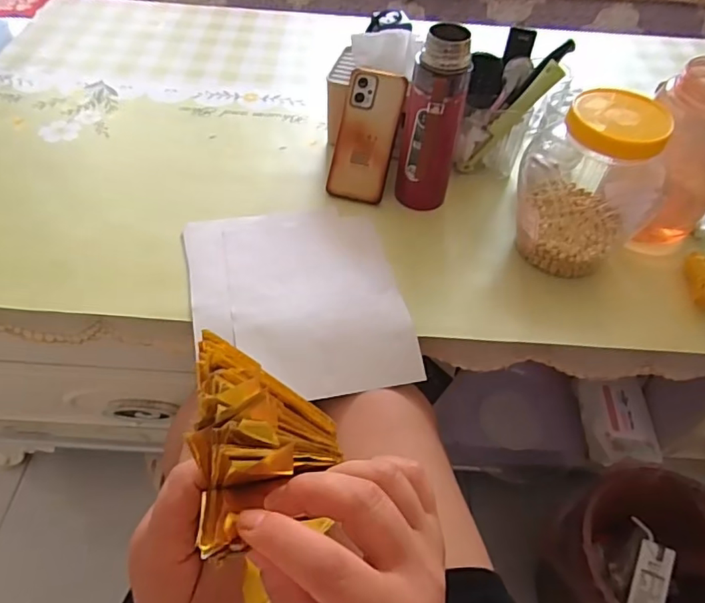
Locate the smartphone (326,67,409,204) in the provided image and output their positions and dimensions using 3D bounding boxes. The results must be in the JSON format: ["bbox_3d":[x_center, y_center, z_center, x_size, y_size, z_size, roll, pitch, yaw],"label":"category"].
[{"bbox_3d":[0.019,-0.215,0.695,0.078,0.164,0.010,15,8,8],"label":"smartphone"}]

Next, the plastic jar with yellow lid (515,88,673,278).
[{"bbox_3d":[0.271,-0.131,0.597,0.136,0.170,0.140,2,51,-2],"label":"plastic jar with yellow lid"}]

